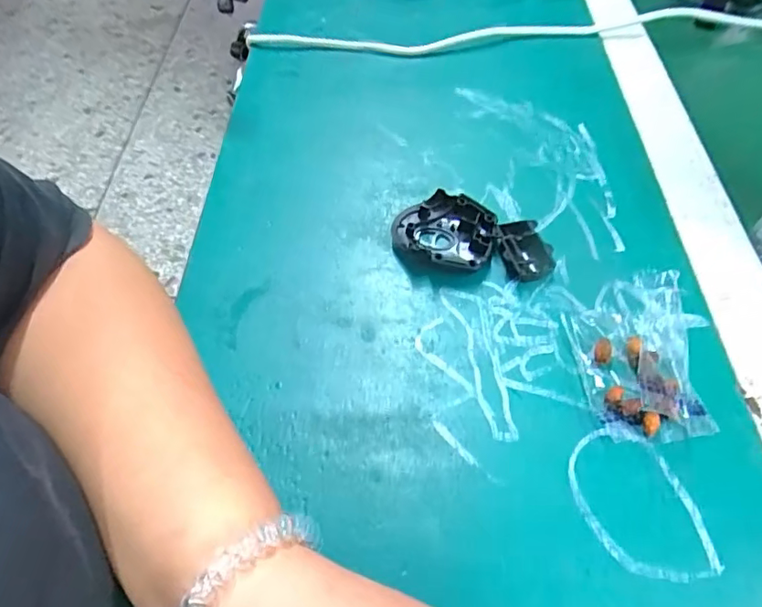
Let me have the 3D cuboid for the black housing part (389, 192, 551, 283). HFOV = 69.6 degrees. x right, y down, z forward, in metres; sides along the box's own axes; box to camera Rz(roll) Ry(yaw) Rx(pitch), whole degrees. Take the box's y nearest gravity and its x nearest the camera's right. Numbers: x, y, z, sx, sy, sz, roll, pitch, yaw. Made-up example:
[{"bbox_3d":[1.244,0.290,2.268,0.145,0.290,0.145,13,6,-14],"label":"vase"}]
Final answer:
[{"bbox_3d":[0.055,-0.041,0.330,0.093,0.016,0.049,8,54,9],"label":"black housing part"}]

